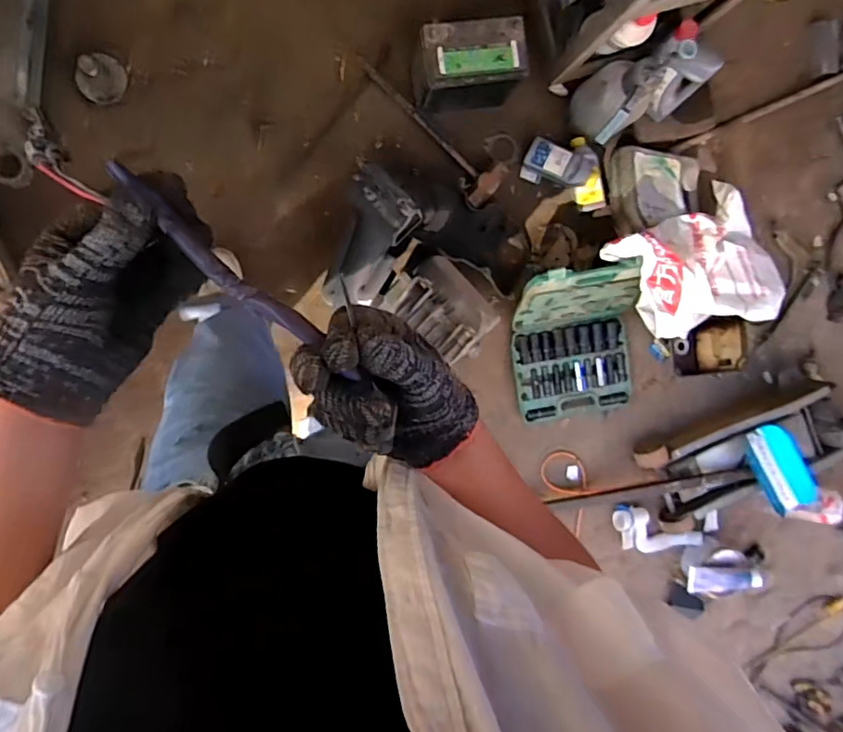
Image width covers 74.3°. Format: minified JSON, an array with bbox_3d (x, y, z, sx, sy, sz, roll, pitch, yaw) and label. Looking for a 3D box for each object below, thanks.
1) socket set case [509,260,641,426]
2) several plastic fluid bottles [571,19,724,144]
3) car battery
[{"bbox_3d":[0.416,-0.057,1.407,0.329,0.253,0.403,-9,97,-8],"label":"socket set case"},{"bbox_3d":[0.520,-0.656,1.265,0.259,0.333,0.159,-26,99,-6],"label":"several plastic fluid bottles"},{"bbox_3d":[0.110,-0.694,1.297,0.242,0.207,0.132,-9,97,-8],"label":"car battery"}]

